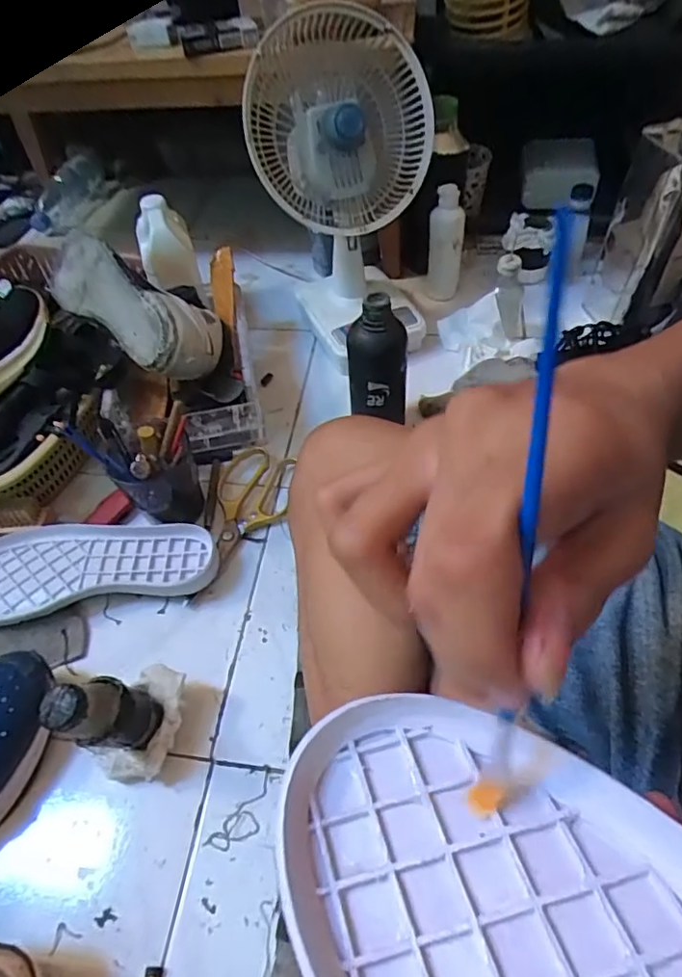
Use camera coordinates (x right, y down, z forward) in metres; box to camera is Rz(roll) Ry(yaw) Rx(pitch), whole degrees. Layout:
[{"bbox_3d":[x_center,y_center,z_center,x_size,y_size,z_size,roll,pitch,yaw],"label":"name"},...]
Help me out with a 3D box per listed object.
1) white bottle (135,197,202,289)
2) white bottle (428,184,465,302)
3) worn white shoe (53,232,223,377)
[{"bbox_3d":[-0.235,-0.328,0.725,0.068,0.081,0.102,-15,53,-7],"label":"white bottle"},{"bbox_3d":[0.151,-0.350,0.784,0.048,0.139,0.040,9,54,11],"label":"white bottle"},{"bbox_3d":[-0.232,-0.206,0.637,0.229,0.094,0.097,41,24,21],"label":"worn white shoe"}]

